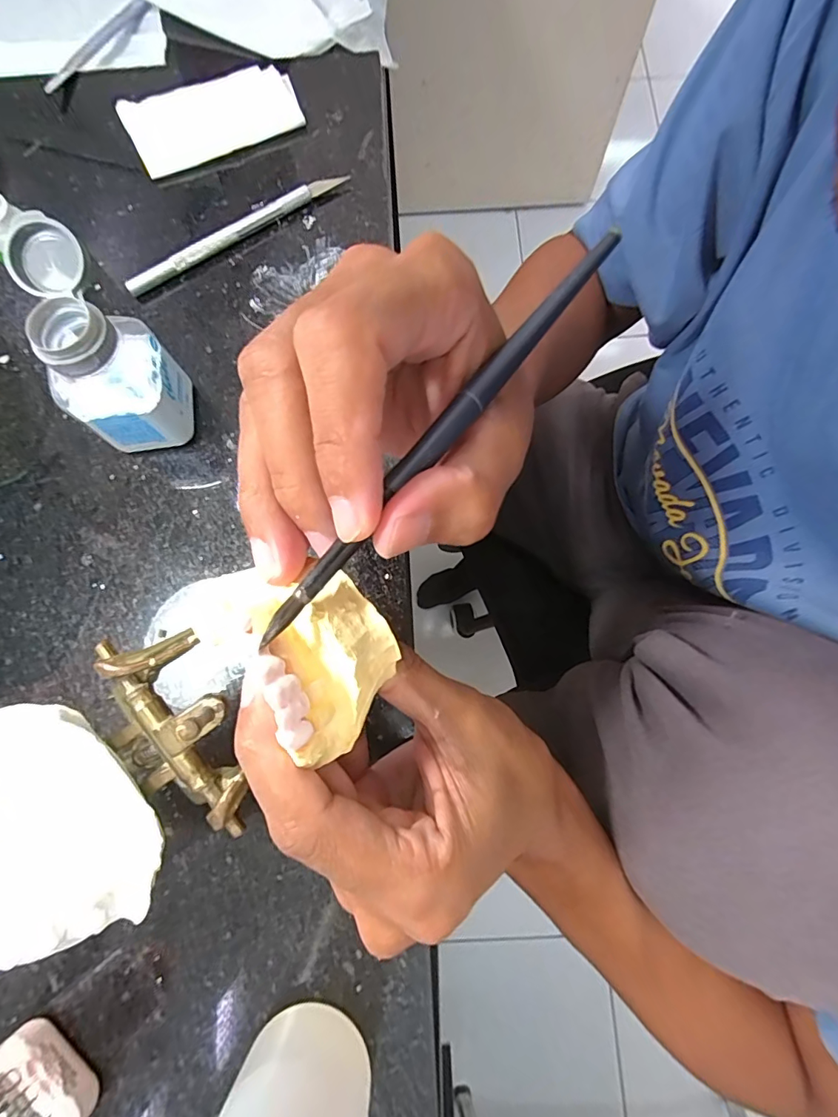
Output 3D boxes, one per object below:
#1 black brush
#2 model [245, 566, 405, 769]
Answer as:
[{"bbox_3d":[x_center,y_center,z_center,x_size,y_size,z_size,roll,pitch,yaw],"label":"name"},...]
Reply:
[{"bbox_3d":[0.009,-0.038,0.133,0.006,0.005,0.152,36,74,9],"label":"black brush"},{"bbox_3d":[-0.022,0.025,0.122,0.030,0.023,0.041,-22,77,-4],"label":"model"}]

